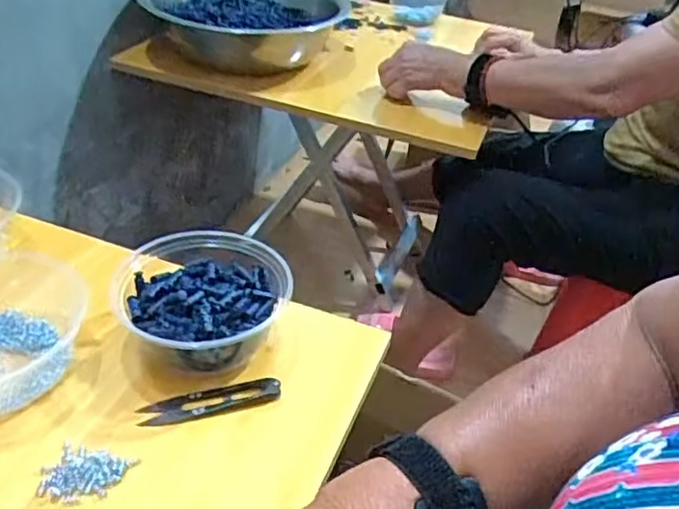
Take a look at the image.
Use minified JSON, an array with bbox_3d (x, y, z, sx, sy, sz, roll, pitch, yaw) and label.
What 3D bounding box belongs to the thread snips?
[{"bbox_3d":[-0.095,0.108,0.473,0.102,0.008,0.022,-5,37,-16],"label":"thread snips"}]

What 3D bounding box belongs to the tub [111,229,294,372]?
[{"bbox_3d":[-0.112,0.042,0.507,0.131,0.066,0.136,4,35,-3],"label":"tub"}]

